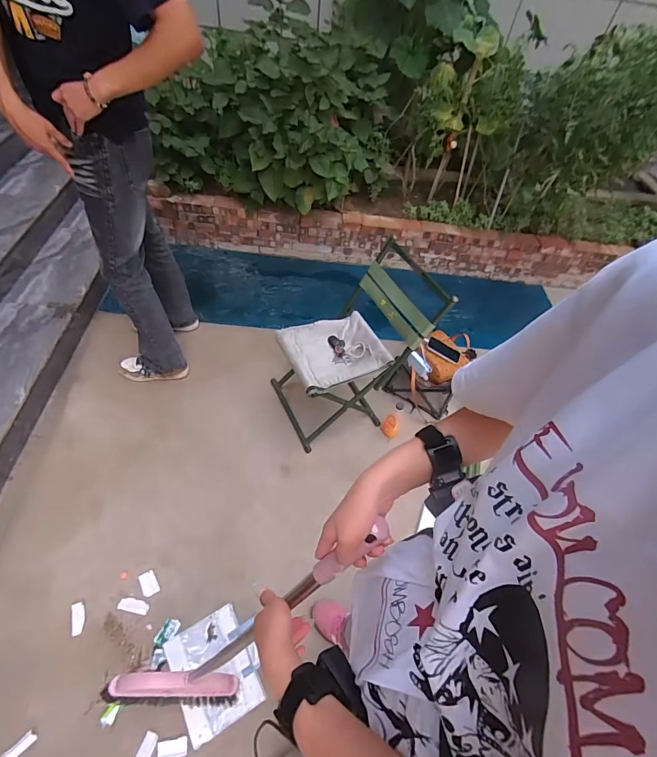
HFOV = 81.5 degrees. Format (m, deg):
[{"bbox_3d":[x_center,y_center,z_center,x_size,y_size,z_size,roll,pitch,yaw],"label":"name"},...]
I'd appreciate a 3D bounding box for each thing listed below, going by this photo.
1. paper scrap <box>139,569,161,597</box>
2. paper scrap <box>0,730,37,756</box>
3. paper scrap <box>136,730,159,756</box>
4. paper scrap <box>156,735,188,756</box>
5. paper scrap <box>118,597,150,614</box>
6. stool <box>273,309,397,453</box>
[{"bbox_3d":[-0.536,0.612,1.139,0.044,0.006,0.069,-24,56,-25],"label":"paper scrap"},{"bbox_3d":[-0.729,0.868,0.895,0.028,0.006,0.068,38,58,24],"label":"paper scrap"},{"bbox_3d":[-0.448,0.911,0.923,0.034,0.005,0.083,16,52,10],"label":"paper scrap"},{"bbox_3d":[-0.382,0.906,0.934,0.072,0.004,0.039,-7,48,-9],"label":"paper scrap"},{"bbox_3d":[-0.560,0.655,1.101,0.085,0.004,0.033,14,51,-1],"label":"paper scrap"},{"bbox_3d":[-0.001,-0.012,1.501,0.354,0.354,0.349,-19,55,-18],"label":"stool"}]

